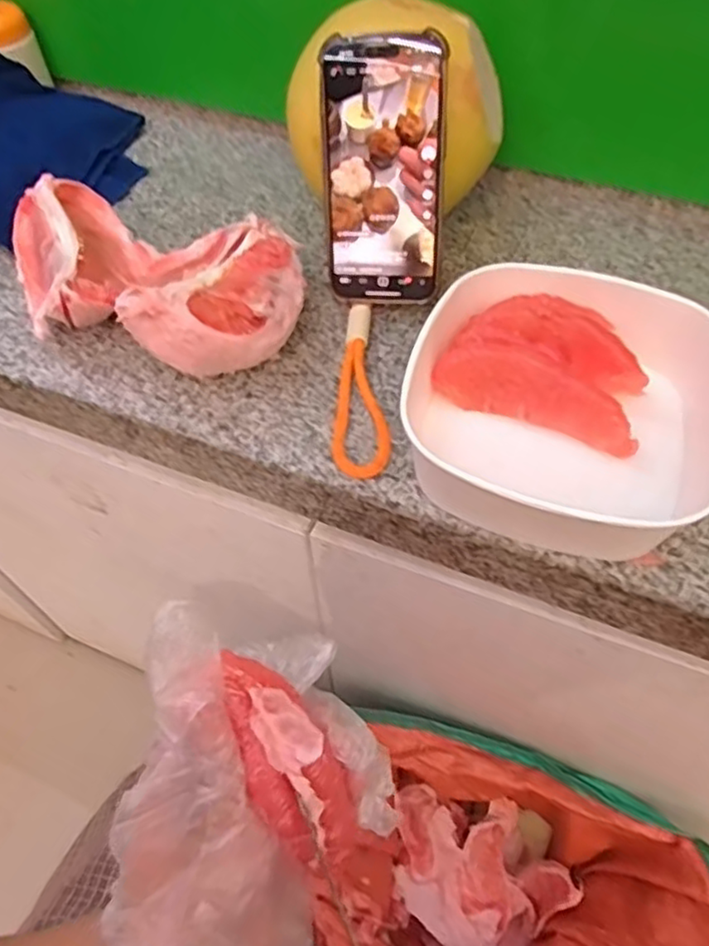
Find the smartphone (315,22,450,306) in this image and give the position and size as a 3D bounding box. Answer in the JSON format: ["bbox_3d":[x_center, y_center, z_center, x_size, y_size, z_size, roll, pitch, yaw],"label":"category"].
[{"bbox_3d":[0.017,-0.176,0.392,0.070,0.143,0.005,6,31,13],"label":"smartphone"}]

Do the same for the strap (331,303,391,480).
[{"bbox_3d":[0.002,-0.052,0.395,0.032,0.011,0.125,-3,56,0],"label":"strap"}]

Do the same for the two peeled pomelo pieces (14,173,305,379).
[{"bbox_3d":[-0.126,-0.124,0.414,0.197,0.065,0.122,23,60,17],"label":"two peeled pomelo pieces"}]

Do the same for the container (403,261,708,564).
[{"bbox_3d":[0.120,-0.038,0.359,0.170,0.055,0.153,23,60,17],"label":"container"}]

